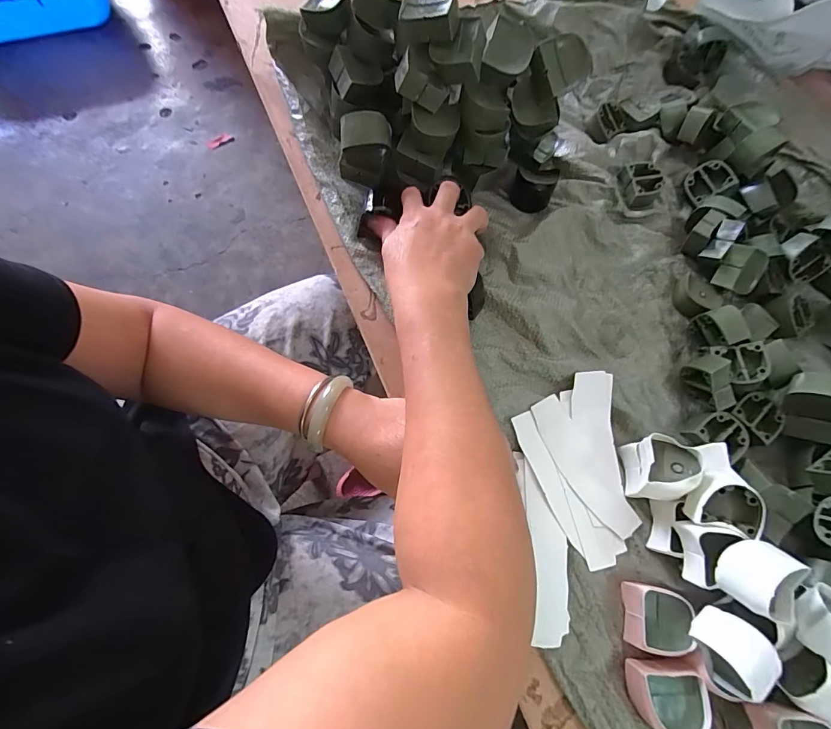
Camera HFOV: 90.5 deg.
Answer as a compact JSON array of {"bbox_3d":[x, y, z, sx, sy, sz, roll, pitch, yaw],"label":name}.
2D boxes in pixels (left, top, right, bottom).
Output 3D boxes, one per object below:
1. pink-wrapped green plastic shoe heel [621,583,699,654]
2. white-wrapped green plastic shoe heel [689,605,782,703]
[{"bbox_3d":[0.193,0.203,0.326,0.042,0.028,0.047,12,72,1],"label":"pink-wrapped green plastic shoe heel"},{"bbox_3d":[0.233,0.210,0.300,0.037,0.037,0.052,-30,77,-16],"label":"white-wrapped green plastic shoe heel"}]

